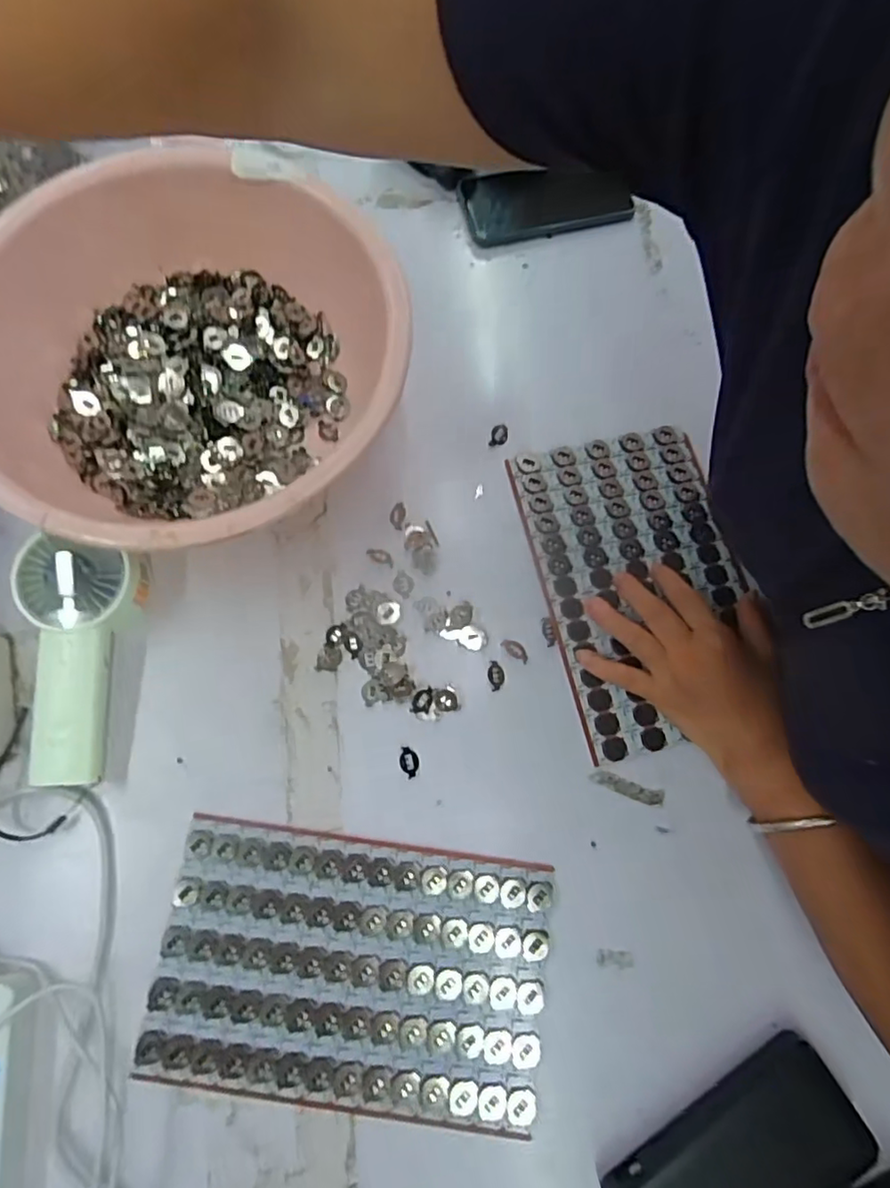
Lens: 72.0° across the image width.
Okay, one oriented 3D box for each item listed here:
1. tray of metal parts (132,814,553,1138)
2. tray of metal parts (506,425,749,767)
[{"bbox_3d":[-0.061,0.246,0.403,0.252,0.005,0.155,7,74,3],"label":"tray of metal parts"},{"bbox_3d":[0.154,-0.011,0.483,0.154,0.008,0.249,-13,74,-3],"label":"tray of metal parts"}]

